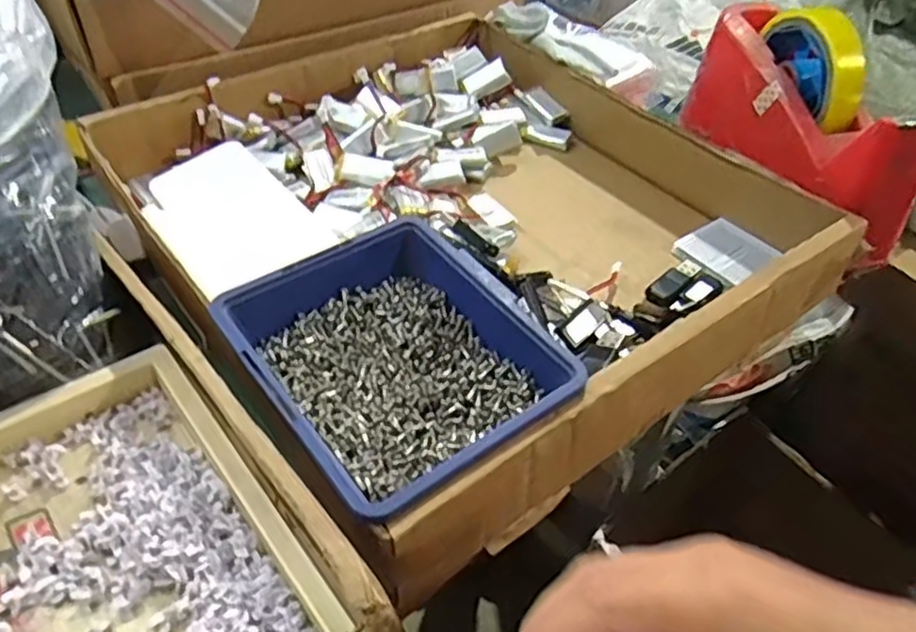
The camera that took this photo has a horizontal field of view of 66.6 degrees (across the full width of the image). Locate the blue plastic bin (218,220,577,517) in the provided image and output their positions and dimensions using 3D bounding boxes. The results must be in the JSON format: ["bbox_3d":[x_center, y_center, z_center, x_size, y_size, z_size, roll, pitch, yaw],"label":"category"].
[{"bbox_3d":[-0.030,0.023,0.335,0.124,0.045,0.144,-27,52,-28],"label":"blue plastic bin"}]

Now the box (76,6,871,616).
[{"bbox_3d":[0.004,-0.073,0.457,0.366,0.066,0.381,-26,51,-27],"label":"box"}]

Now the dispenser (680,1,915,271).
[{"bbox_3d":[0.232,-0.139,0.475,0.061,0.101,0.200,-9,46,-13],"label":"dispenser"}]

